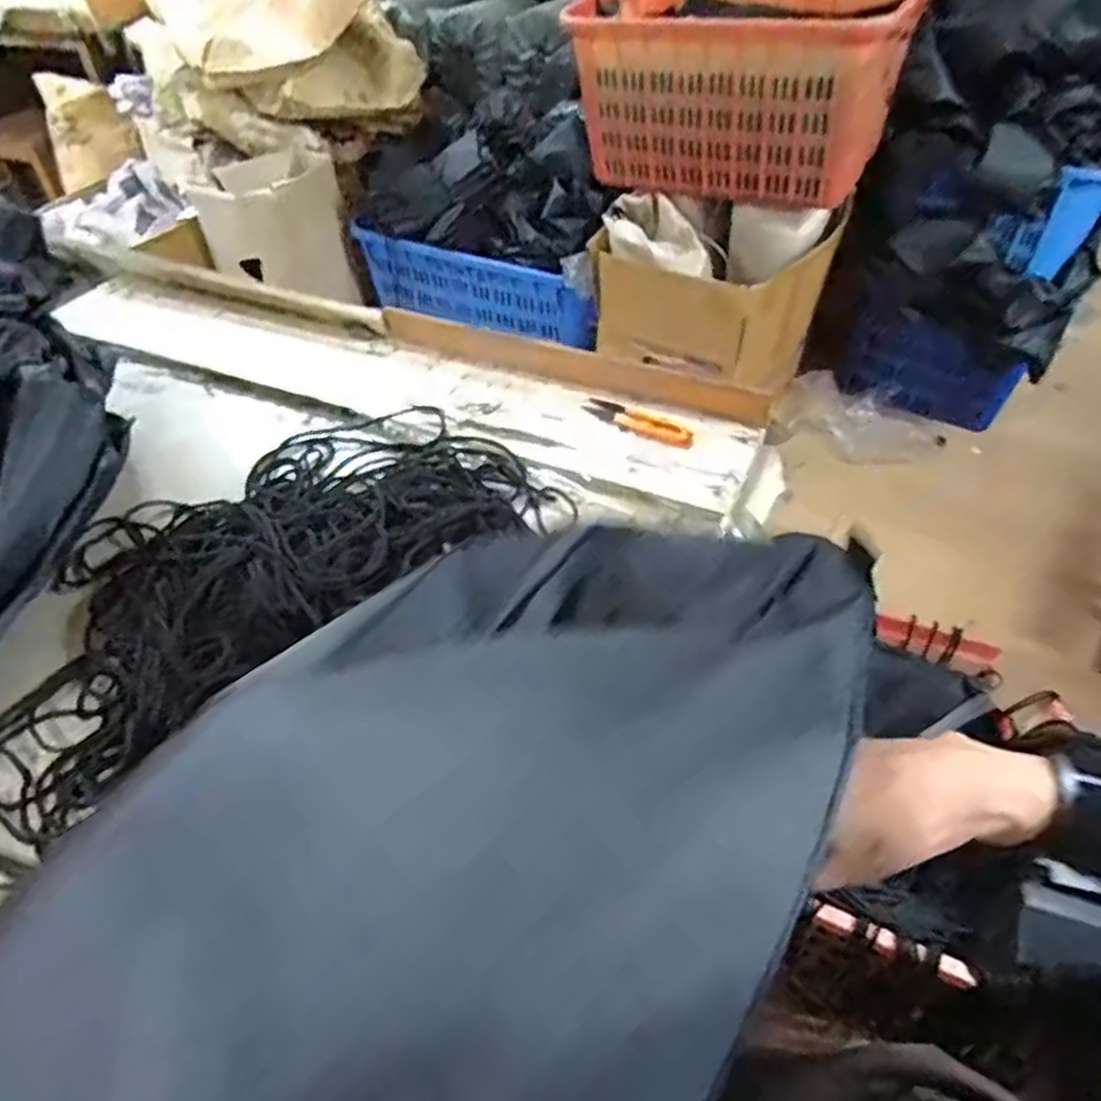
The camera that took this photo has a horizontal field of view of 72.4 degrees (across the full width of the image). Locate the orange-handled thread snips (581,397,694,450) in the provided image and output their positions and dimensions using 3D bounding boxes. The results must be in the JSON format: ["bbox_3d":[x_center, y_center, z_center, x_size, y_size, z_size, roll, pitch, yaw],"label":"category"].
[{"bbox_3d":[0.072,-0.109,0.632,0.100,0.010,0.024,26,52,24],"label":"orange-handled thread snips"}]

